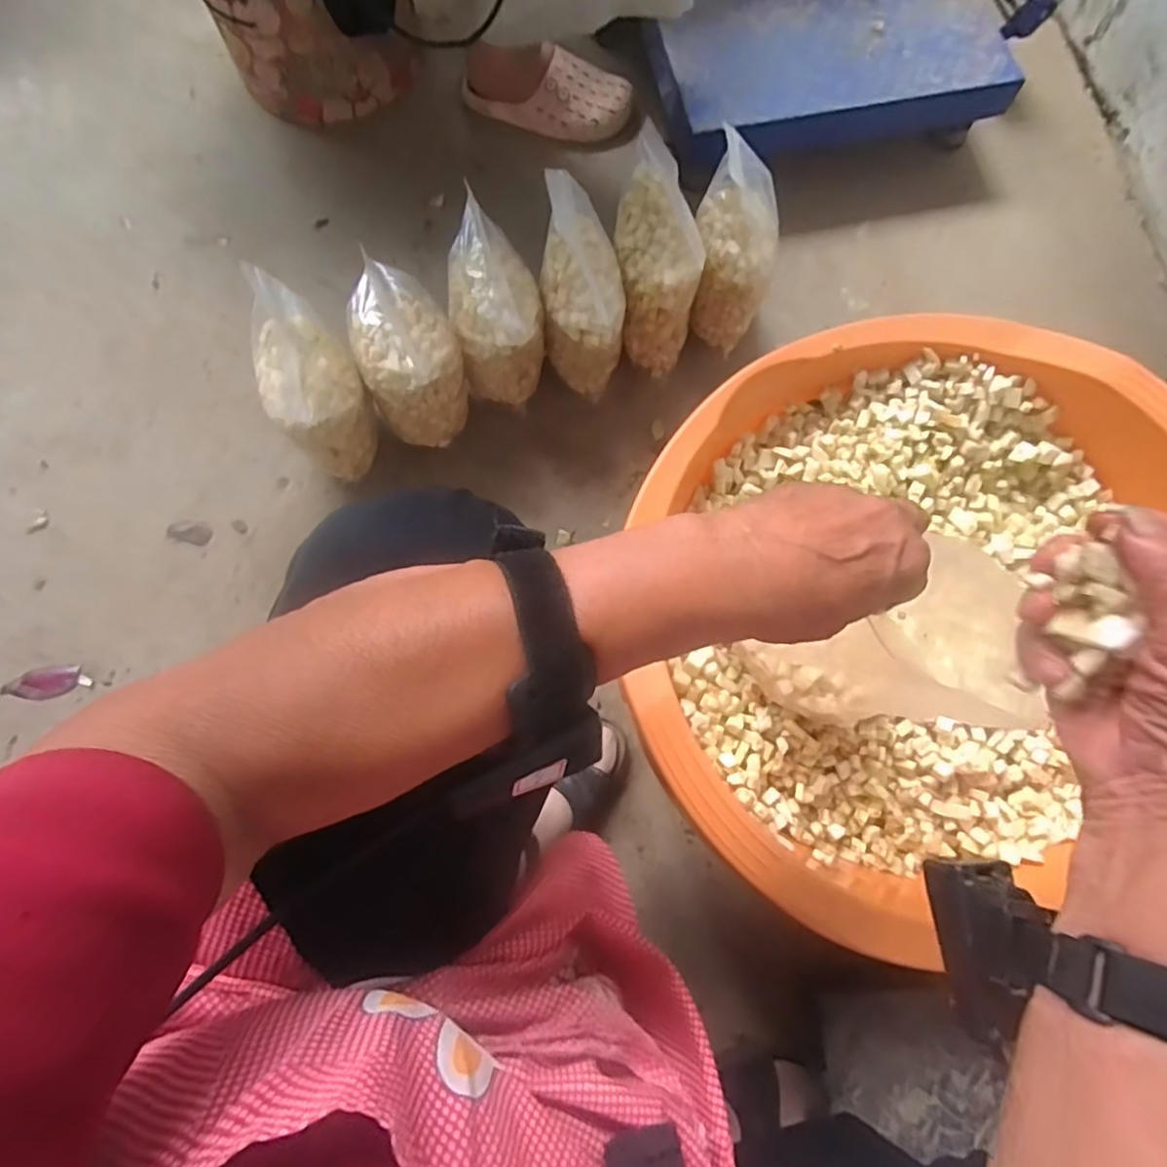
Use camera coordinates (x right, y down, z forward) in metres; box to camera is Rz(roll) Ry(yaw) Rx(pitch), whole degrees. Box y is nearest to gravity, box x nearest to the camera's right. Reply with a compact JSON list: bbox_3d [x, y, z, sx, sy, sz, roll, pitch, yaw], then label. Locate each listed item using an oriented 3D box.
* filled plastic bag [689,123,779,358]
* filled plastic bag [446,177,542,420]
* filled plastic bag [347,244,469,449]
[{"bbox_3d":[0.162,-0.356,0.688,0.086,0.165,0.136,11,76,3],"label":"filled plastic bag"},{"bbox_3d":[-0.088,-0.280,0.672,0.091,0.156,0.133,-4,76,0],"label":"filled plastic bag"},{"bbox_3d":[-0.177,-0.228,0.668,0.099,0.146,0.142,-14,76,-3],"label":"filled plastic bag"}]

